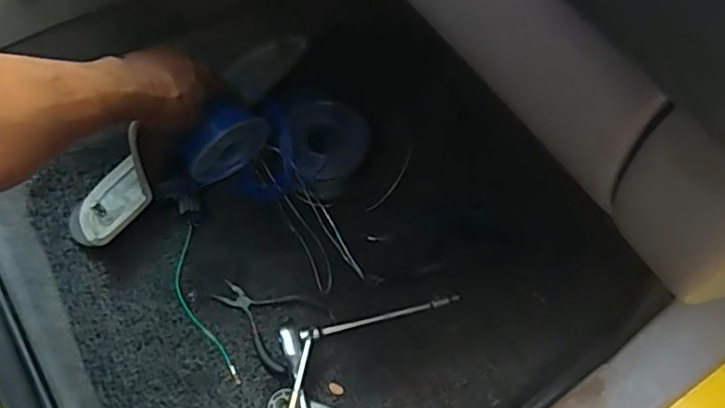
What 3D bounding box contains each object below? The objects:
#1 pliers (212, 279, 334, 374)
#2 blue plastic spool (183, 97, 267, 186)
[{"bbox_3d":[-0.100,0.112,0.645,0.110,0.011,0.081,33,69,19],"label":"pliers"},{"bbox_3d":[-0.149,-0.067,0.671,0.092,0.088,0.039,-32,65,-13],"label":"blue plastic spool"}]

